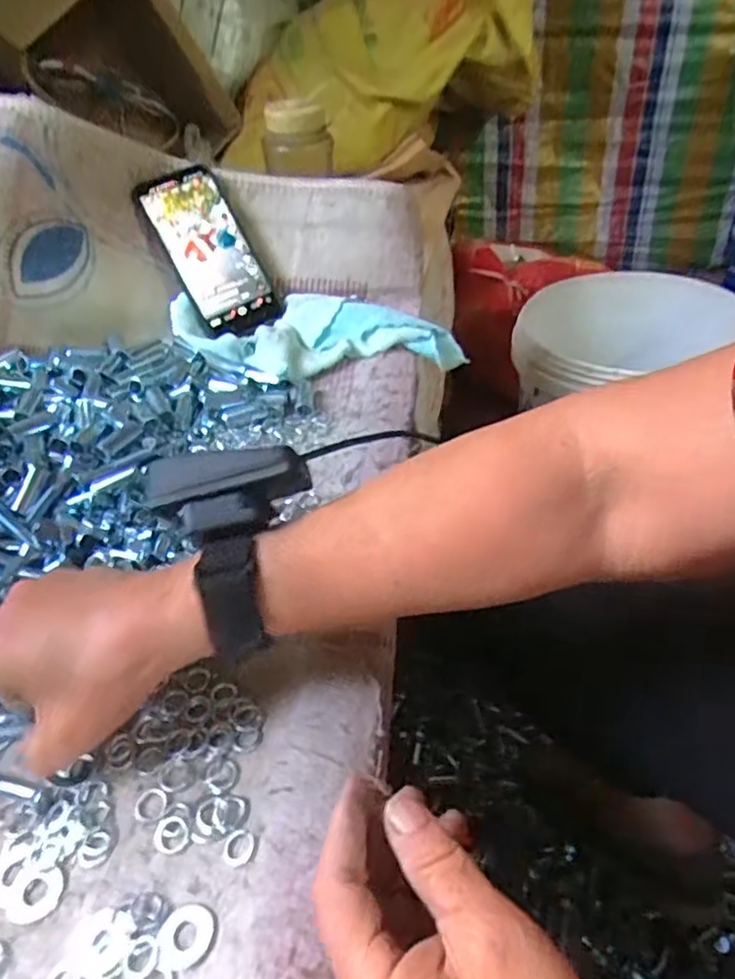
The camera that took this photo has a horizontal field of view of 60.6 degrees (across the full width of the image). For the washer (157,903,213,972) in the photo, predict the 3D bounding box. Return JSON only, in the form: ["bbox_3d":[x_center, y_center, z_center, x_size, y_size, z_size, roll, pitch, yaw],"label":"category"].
[{"bbox_3d":[-0.071,0.173,0.244,0.021,0.004,0.022,-3,41,3],"label":"washer"}]

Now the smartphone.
[{"bbox_3d":[-0.145,-0.216,0.576,0.071,0.157,0.012,-30,5,-12],"label":"smartphone"}]

